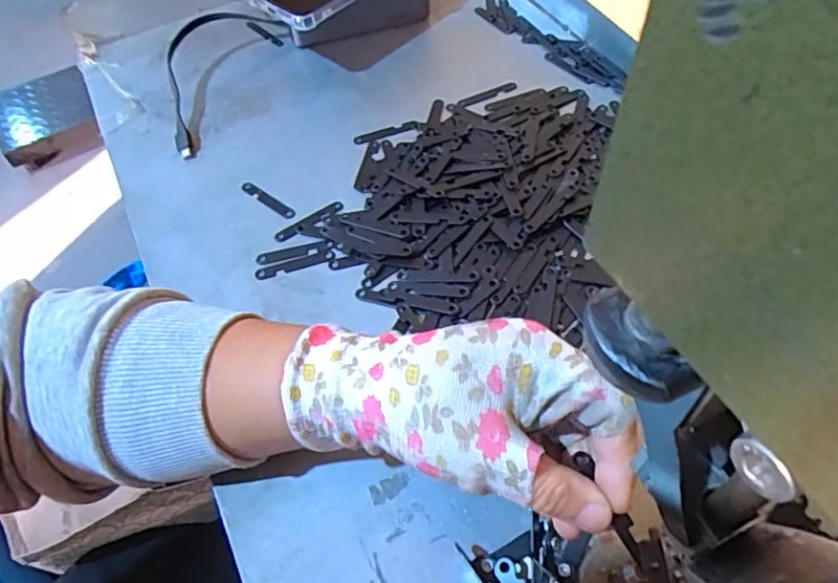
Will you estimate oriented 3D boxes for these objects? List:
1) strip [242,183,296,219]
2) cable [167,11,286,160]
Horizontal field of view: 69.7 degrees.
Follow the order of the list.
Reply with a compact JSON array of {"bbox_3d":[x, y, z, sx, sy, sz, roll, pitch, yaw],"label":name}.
[{"bbox_3d":[-0.109,-0.066,0.431,0.054,0.004,0.008,34,64,25],"label":"strip"},{"bbox_3d":[-0.182,-0.182,0.496,0.080,0.027,0.165,14,57,15],"label":"cable"}]

